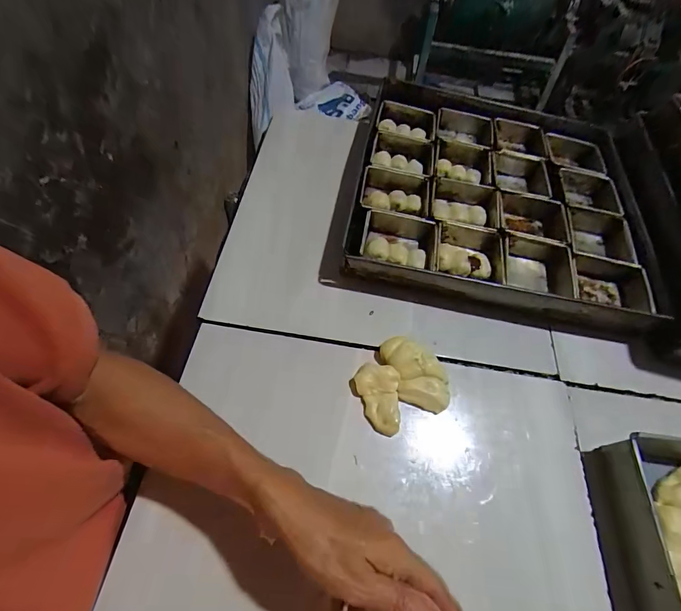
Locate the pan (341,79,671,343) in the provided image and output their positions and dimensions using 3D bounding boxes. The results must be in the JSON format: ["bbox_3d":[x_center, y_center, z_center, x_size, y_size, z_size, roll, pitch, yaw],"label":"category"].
[{"bbox_3d":[0.279,-0.197,0.622,0.489,0.061,0.476,11,59,2],"label":"pan"}]

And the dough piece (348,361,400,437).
[{"bbox_3d":[0.042,0.113,0.431,0.058,0.021,0.080,4,59,-2],"label":"dough piece"}]

